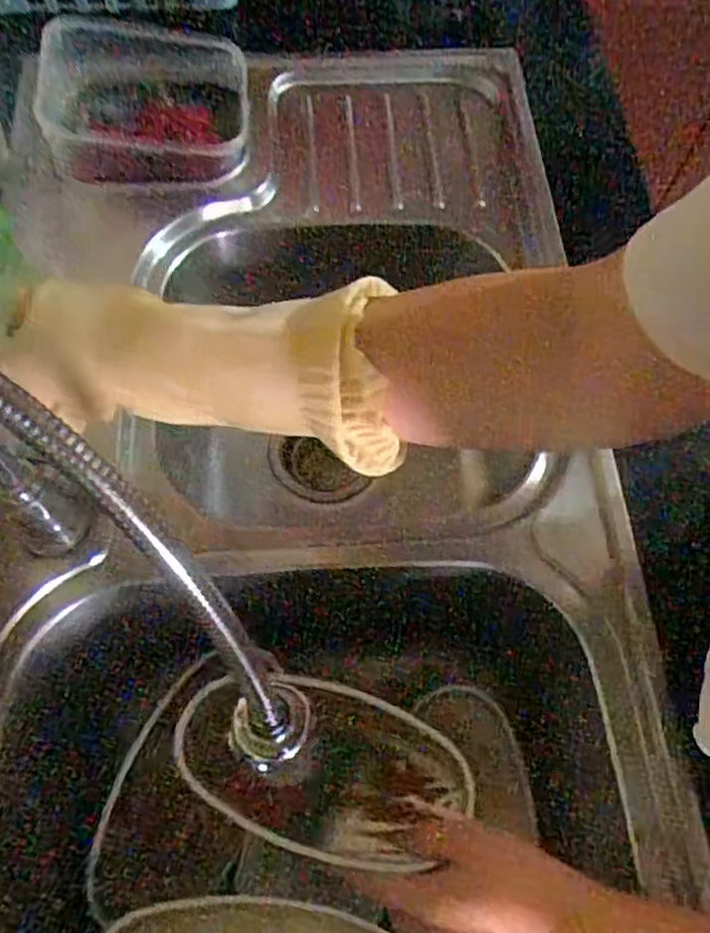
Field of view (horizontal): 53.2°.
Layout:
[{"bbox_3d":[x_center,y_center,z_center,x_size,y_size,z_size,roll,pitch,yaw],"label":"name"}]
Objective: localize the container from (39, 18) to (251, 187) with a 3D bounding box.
[{"bbox_3d":[-0.181,-0.325,0.625,0.164,0.073,0.143,-4,66,-4],"label":"container"}]

